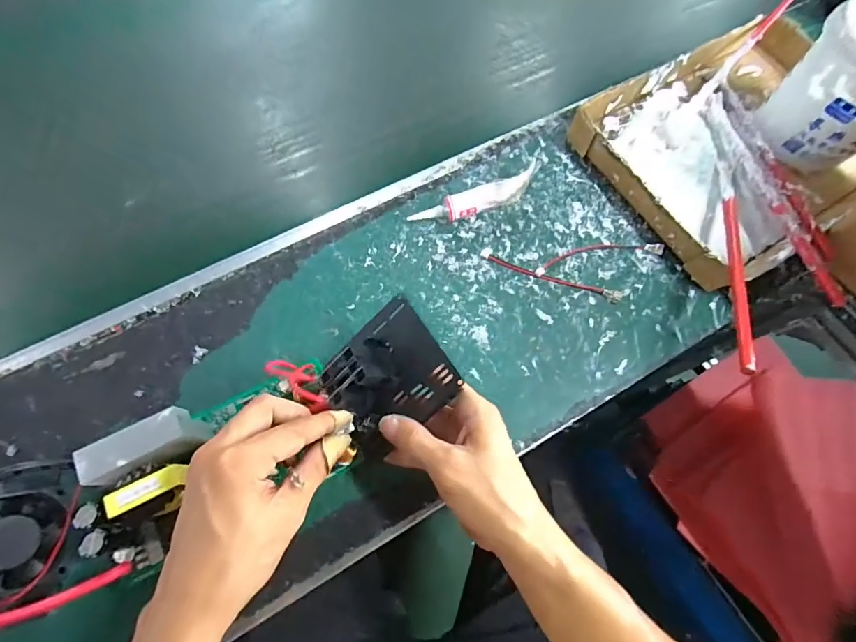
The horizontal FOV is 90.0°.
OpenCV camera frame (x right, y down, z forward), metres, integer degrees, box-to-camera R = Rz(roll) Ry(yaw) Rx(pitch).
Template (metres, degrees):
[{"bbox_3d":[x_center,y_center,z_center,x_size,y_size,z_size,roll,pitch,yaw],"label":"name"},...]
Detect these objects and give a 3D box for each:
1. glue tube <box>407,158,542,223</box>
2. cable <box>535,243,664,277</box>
[{"bbox_3d":[0.049,-0.115,0.415,0.130,0.035,0.024,-22,72,-10],"label":"glue tube"},{"bbox_3d":[0.165,-0.065,0.417,0.129,0.006,0.024,-11,70,-6],"label":"cable"}]

